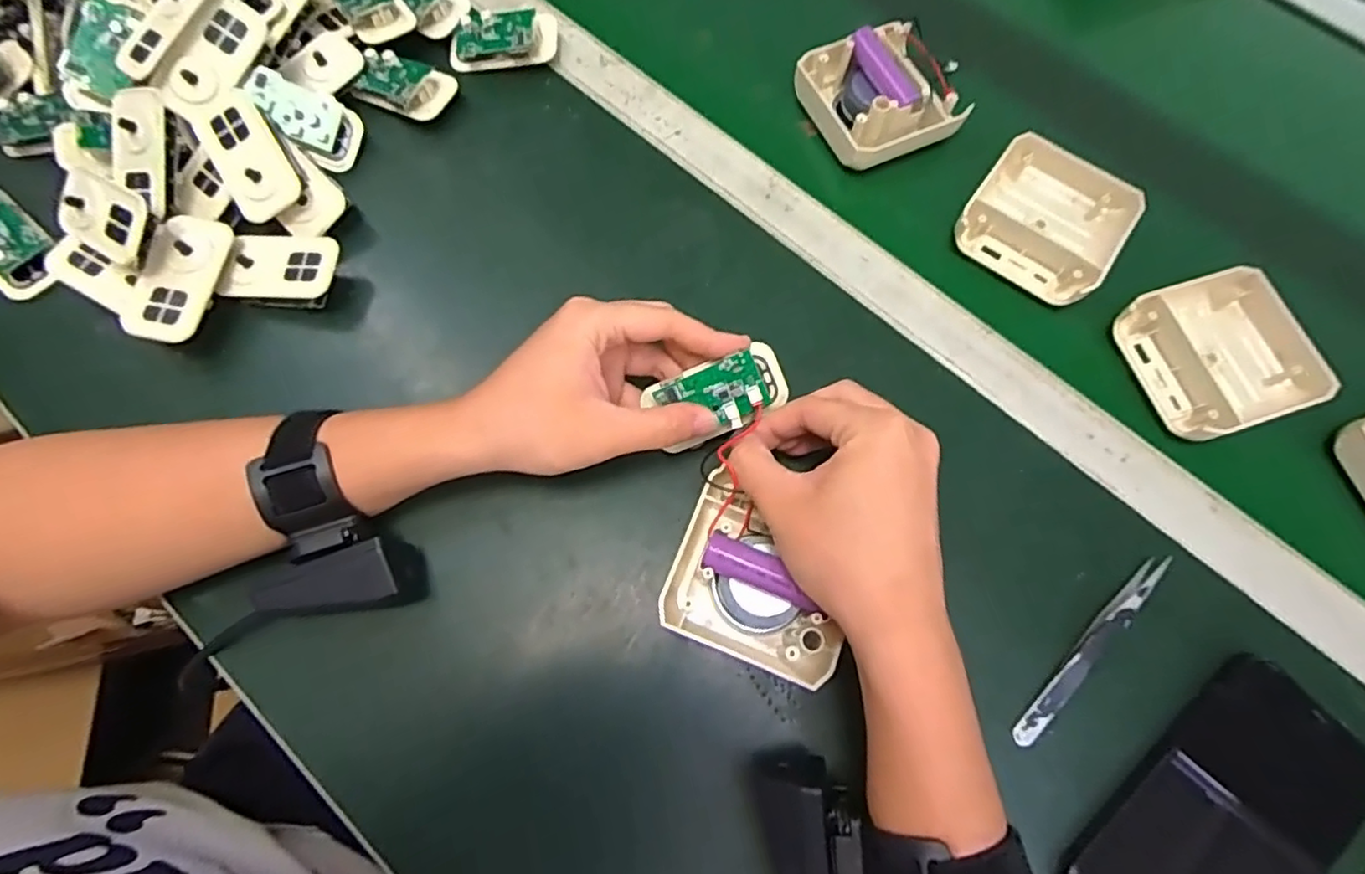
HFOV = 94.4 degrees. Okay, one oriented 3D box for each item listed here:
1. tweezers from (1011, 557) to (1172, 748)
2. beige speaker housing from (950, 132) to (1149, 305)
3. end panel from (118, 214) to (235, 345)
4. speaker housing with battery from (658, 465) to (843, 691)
[{"bbox_3d":[0.214,0.109,0.328,0.013,0.008,0.124,44,75,12],"label":"tweezers"},{"bbox_3d":[0.237,-0.141,0.409,0.094,0.023,0.093,35,74,10],"label":"beige speaker housing"},{"bbox_3d":[-0.290,-0.092,0.363,0.040,0.008,0.078,17,78,-4],"label":"end panel"},{"bbox_3d":[0.042,0.073,0.323,0.092,0.044,0.079,22,72,6],"label":"speaker housing with battery"}]

